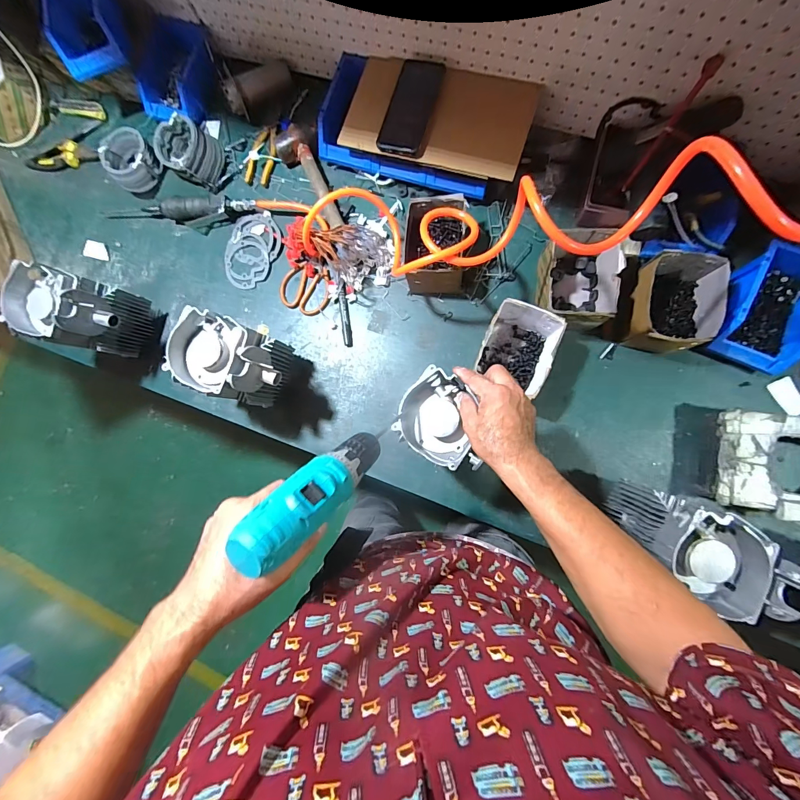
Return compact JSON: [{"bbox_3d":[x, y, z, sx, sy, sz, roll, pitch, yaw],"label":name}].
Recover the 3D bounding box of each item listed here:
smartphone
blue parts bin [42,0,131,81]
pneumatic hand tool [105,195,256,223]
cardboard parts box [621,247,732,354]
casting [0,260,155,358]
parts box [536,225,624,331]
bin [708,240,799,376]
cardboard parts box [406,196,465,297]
[{"bbox_3d":[0.020,-0.518,0.649,0.078,0.011,0.172,19,87,10],"label":"smartphone"},{"bbox_3d":[-0.598,-0.722,0.697,0.128,0.070,0.168,-10,83,7],"label":"blue parts bin"},{"bbox_3d":[-0.477,-0.406,0.782,0.359,0.043,0.046,4,85,9],"label":"pneumatic hand tool"},{"bbox_3d":[0.455,-0.158,0.627,0.124,0.094,0.146,5,85,9],"label":"cardboard parts box"},{"bbox_3d":[-0.552,-0.150,0.684,0.154,0.211,0.122,8,86,9],"label":"casting"},{"bbox_3d":[0.305,-0.202,0.637,0.116,0.096,0.154,6,85,9],"label":"parts box"},{"bbox_3d":[0.604,-0.152,0.597,0.129,0.065,0.185,27,89,10],"label":"bin"},{"bbox_3d":[0.065,-0.273,0.668,0.096,0.102,0.156,3,85,9],"label":"cardboard parts box"}]

